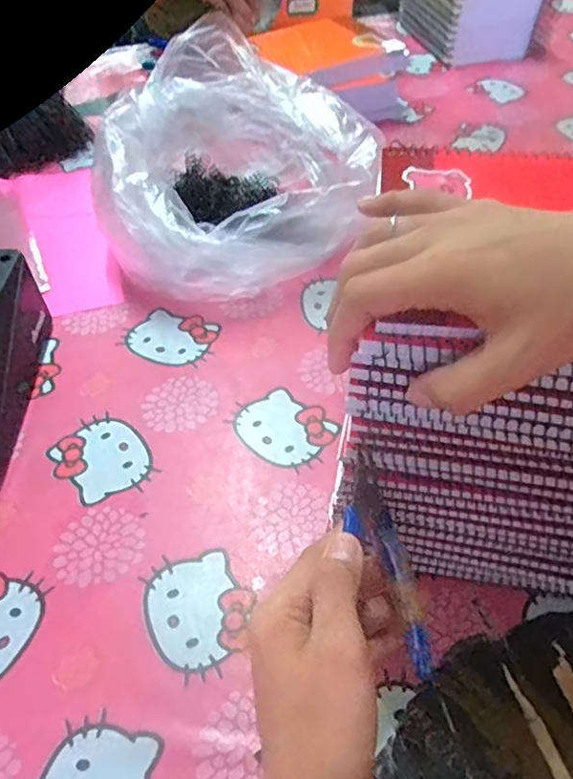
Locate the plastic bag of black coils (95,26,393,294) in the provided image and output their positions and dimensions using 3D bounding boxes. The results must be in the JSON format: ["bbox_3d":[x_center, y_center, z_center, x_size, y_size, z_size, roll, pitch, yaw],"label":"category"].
[{"bbox_3d":[-0.067,-0.235,0.638,0.266,0.160,0.263,-21,53,-14],"label":"plastic bag of black coils"}]

